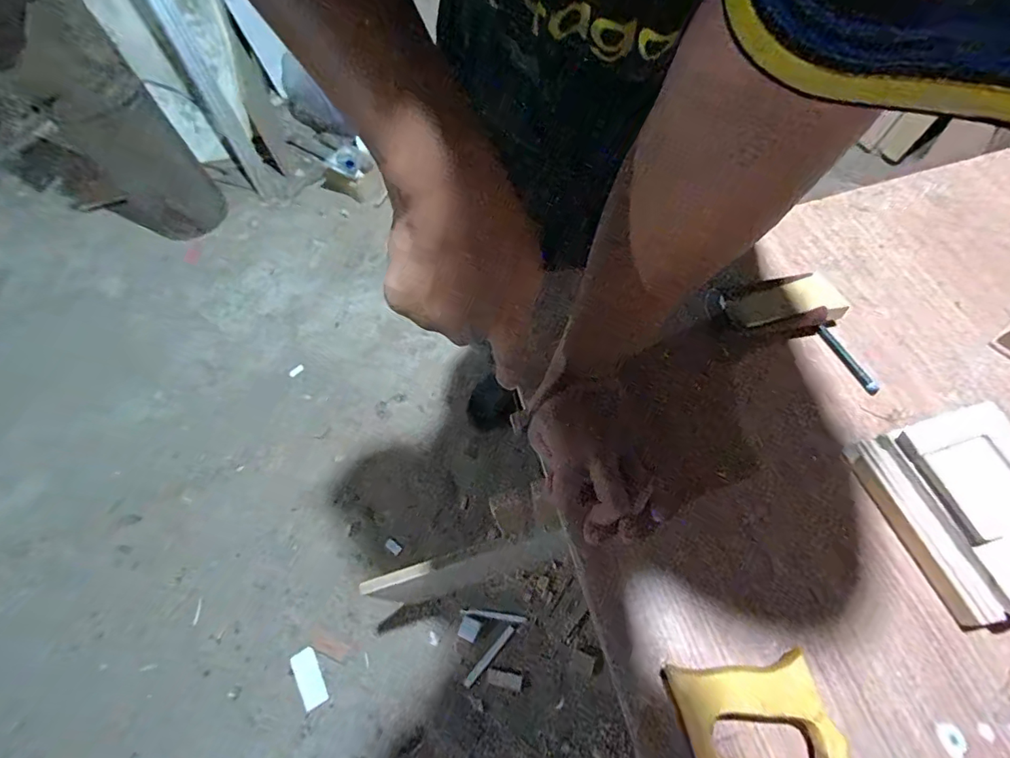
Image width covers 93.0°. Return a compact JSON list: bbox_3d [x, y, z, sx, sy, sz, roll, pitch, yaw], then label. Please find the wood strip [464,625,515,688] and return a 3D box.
[{"bbox_3d":[-0.033,0.585,1.015,0.017,0.004,0.145,38,69,20],"label":"wood strip"}]

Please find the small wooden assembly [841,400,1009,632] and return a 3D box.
[{"bbox_3d":[0.362,0.099,0.367,0.108,0.049,0.144,-17,63,-4],"label":"small wooden assembly"}]

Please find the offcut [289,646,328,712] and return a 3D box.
[{"bbox_3d":[-0.418,0.633,1.017,0.056,0.006,0.112,-27,64,-12],"label":"offcut"}]

